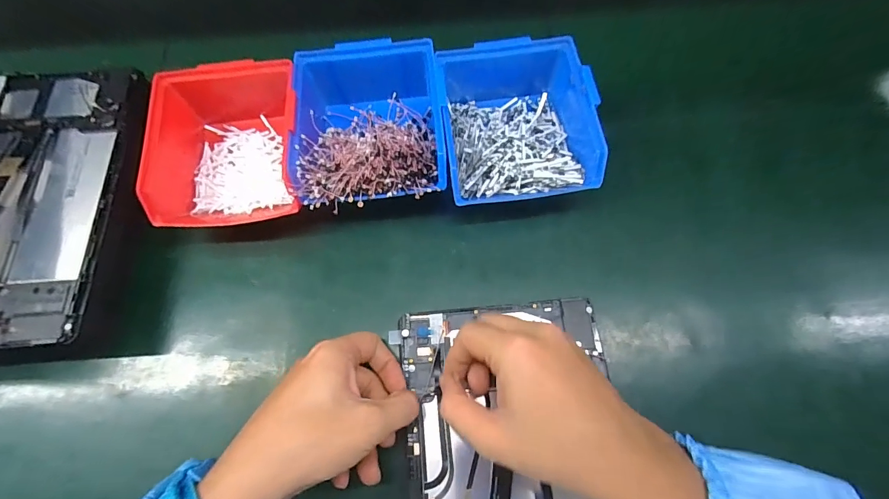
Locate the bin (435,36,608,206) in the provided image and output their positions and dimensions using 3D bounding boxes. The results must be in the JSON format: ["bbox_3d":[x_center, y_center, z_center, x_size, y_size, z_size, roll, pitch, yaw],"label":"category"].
[{"bbox_3d":[0.059,-0.111,0.347,0.123,0.064,0.150,-6,68,-1],"label":"bin"}]

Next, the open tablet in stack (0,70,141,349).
[{"bbox_3d":[-0.336,-0.042,0.309,0.153,0.013,0.233,-4,71,-1],"label":"open tablet in stack"}]

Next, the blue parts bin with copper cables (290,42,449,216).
[{"bbox_3d":[-0.063,-0.104,0.347,0.123,0.060,0.144,-8,77,-1],"label":"blue parts bin with copper cables"}]

